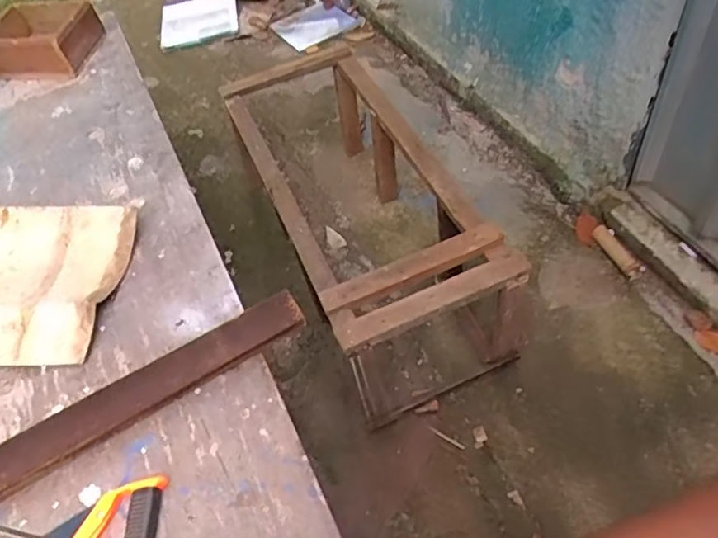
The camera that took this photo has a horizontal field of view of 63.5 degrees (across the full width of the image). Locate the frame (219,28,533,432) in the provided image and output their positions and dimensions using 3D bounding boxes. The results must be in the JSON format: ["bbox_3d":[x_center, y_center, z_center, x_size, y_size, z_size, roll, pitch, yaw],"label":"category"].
[{"bbox_3d":[-0.017,-0.199,1.694,0.447,0.335,1.121,-22,53,-8],"label":"frame"}]

